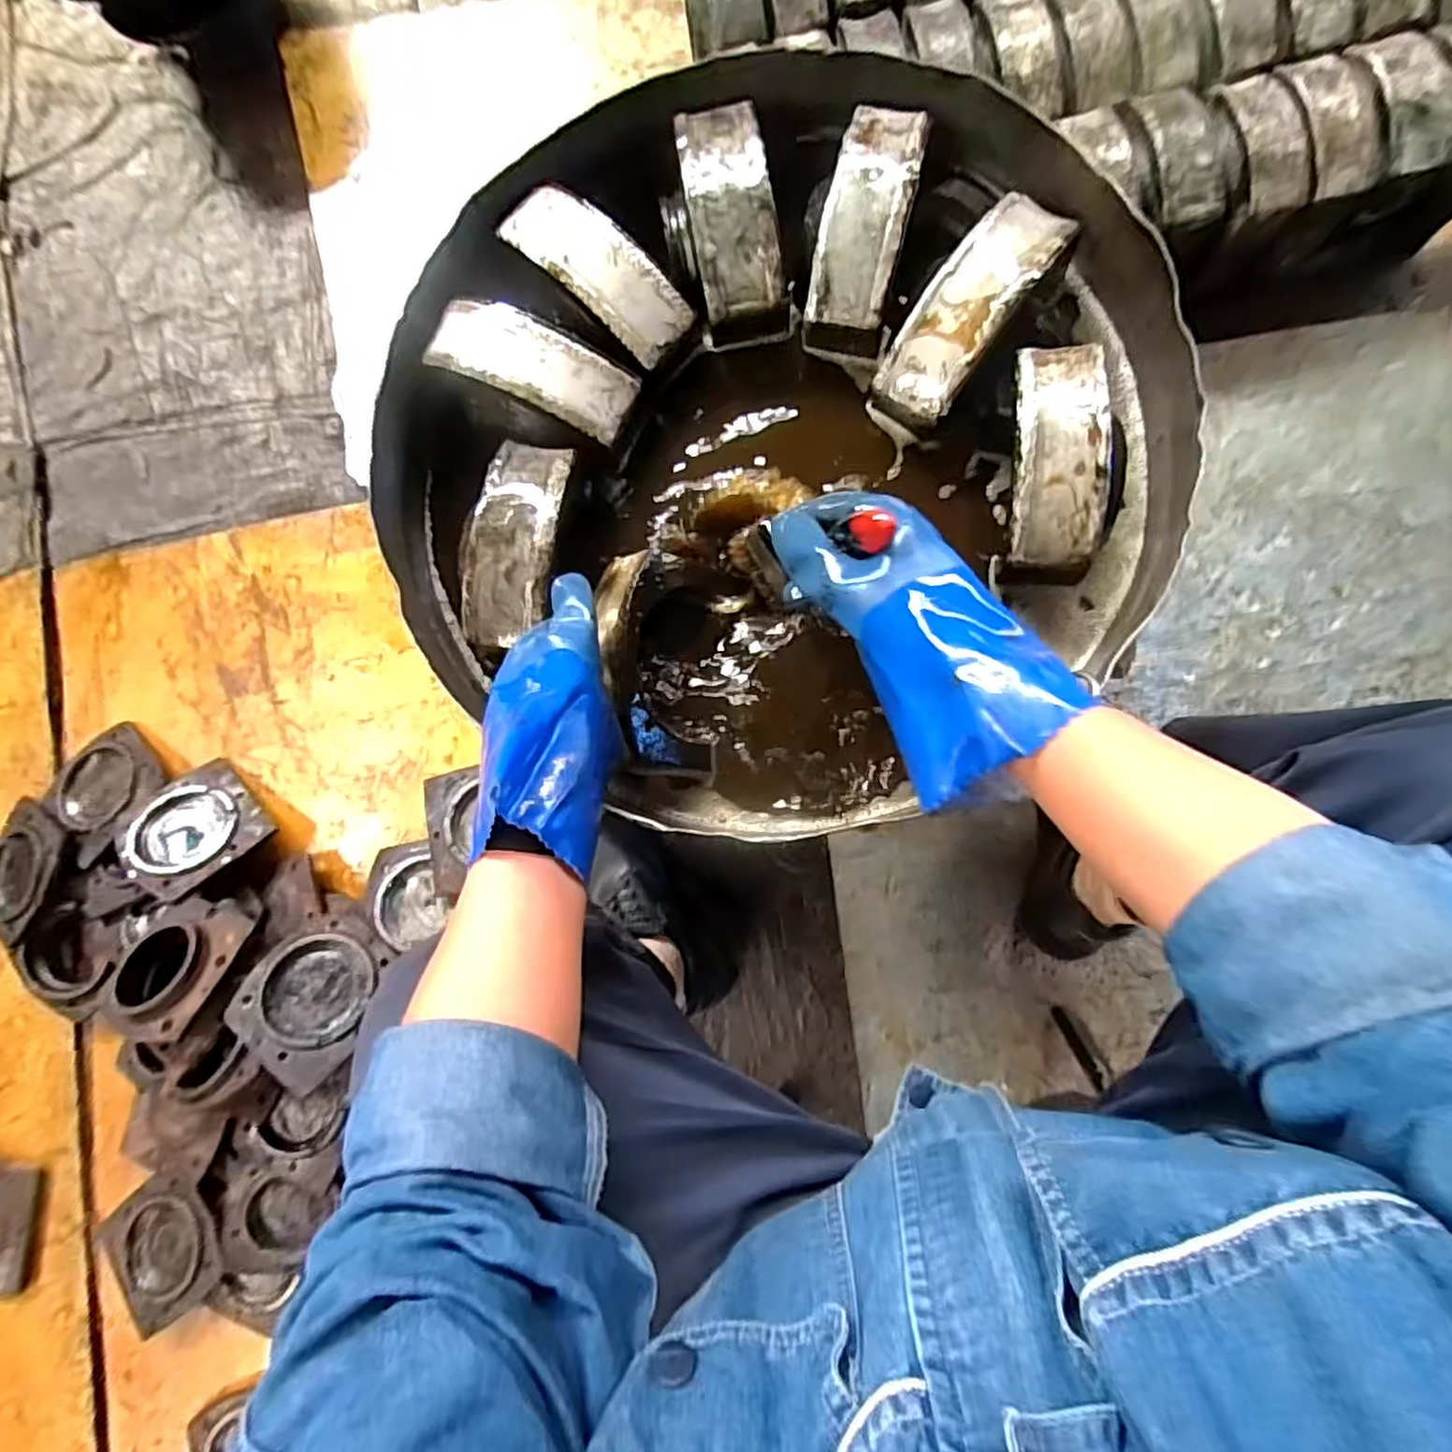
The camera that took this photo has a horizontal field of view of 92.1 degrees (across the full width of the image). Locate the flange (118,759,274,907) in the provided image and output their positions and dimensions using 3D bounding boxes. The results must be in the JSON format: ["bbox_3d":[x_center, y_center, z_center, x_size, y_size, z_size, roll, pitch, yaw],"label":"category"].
[{"bbox_3d":[-0.731,0.142,0.956,0.177,0.031,0.176,41,64,17],"label":"flange"}]

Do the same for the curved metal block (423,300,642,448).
[{"bbox_3d":[-0.151,-0.277,0.538,0.162,0.033,0.063,23,88,6],"label":"curved metal block"}]

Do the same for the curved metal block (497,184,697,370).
[{"bbox_3d":[-0.100,-0.352,0.541,0.160,0.035,0.062,41,90,6],"label":"curved metal block"}]

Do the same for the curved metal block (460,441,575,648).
[{"bbox_3d":[-0.156,-0.138,0.514,0.065,0.030,0.155,8,87,5],"label":"curved metal block"}]

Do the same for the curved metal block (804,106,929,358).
[{"bbox_3d":[0.106,-0.377,0.527,0.062,0.052,0.166,13,97,8],"label":"curved metal block"}]

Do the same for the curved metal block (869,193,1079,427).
[{"bbox_3d":[0.180,-0.307,0.515,0.064,0.056,0.170,38,90,6],"label":"curved metal block"}]

